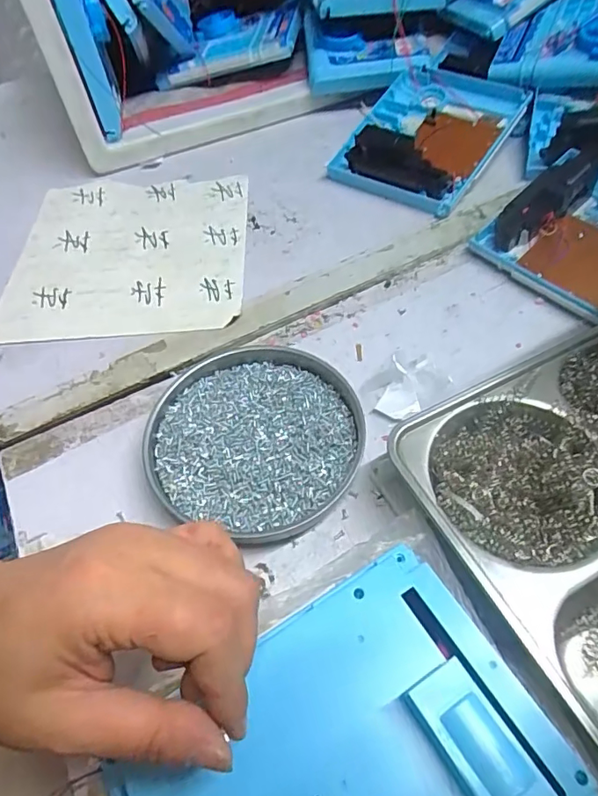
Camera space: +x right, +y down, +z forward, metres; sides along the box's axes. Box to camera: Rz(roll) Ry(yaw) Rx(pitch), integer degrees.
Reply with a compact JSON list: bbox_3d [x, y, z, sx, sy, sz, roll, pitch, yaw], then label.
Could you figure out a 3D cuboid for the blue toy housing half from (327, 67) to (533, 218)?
[{"bbox_3d":[0.125,-0.255,0.501,0.133,0.042,0.170,29,62,23],"label":"blue toy housing half"}]

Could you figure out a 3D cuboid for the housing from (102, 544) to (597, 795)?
[{"bbox_3d":[0.017,0.143,0.188,0.156,0.020,0.119,-31,58,-16],"label":"housing"}]

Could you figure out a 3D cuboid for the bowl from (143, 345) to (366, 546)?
[{"bbox_3d":[-0.027,0.024,0.338,0.131,0.018,0.131,-2,55,3],"label":"bowl"}]

